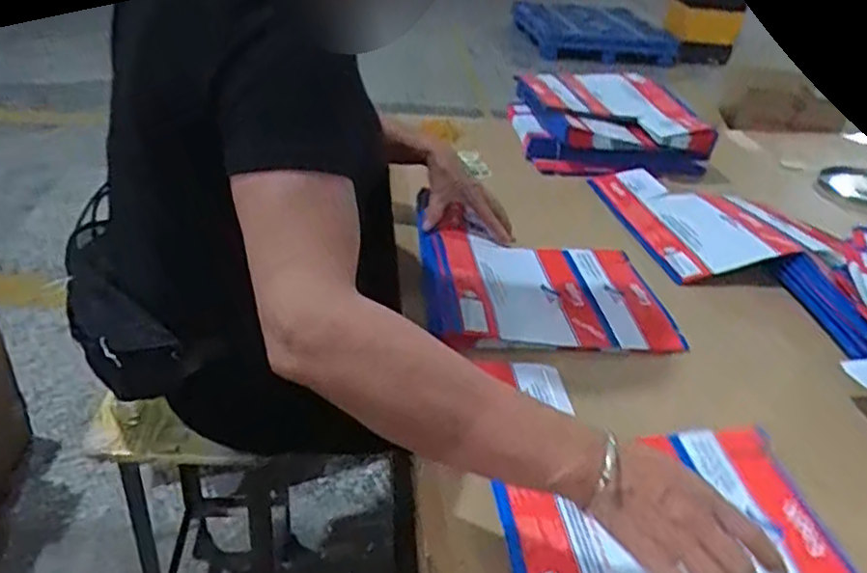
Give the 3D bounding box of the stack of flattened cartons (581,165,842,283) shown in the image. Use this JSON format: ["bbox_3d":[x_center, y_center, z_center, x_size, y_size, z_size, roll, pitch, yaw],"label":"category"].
[{"bbox_3d":[0.431,-0.124,1.129,0.261,0.023,0.364,-7,32,-1],"label":"stack of flattened cartons"}]

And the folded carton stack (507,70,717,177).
[{"bbox_3d":[0.339,-0.337,1.397,0.338,0.126,0.343,0,33,-9],"label":"folded carton stack"}]

